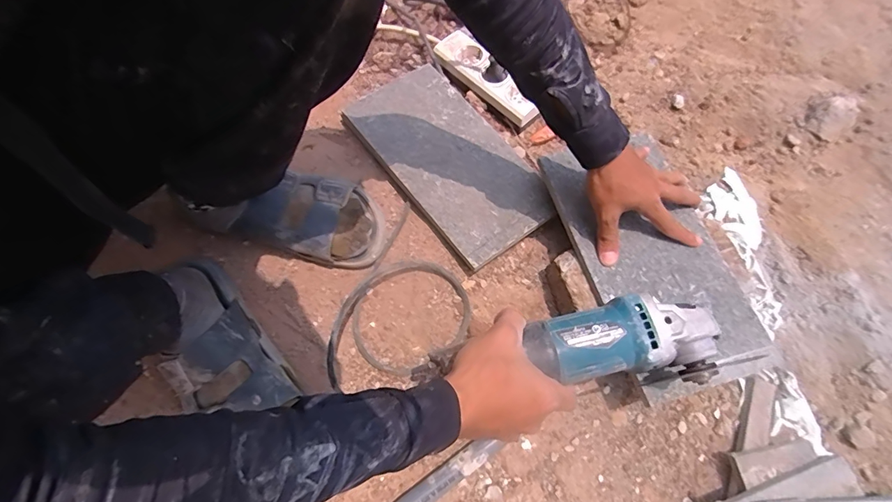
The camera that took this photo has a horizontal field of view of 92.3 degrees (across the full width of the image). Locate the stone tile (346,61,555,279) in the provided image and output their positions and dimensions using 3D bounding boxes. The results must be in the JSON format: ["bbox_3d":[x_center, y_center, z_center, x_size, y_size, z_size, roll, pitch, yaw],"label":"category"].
[{"bbox_3d":[0.005,-0.125,0.573,0.152,0.026,0.291,-35,72,-11],"label":"stone tile"}]

